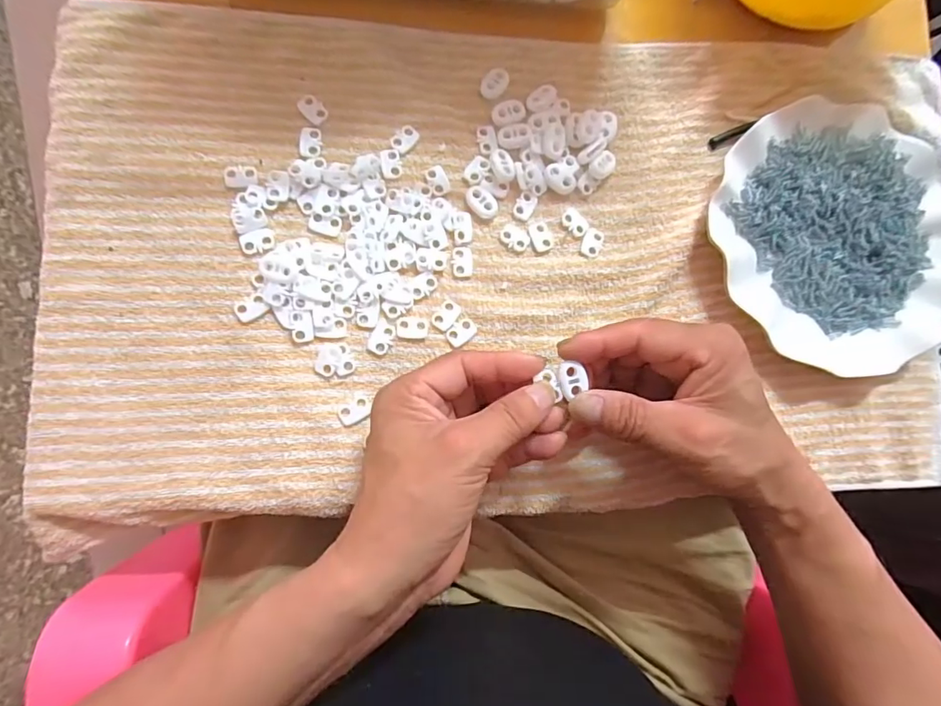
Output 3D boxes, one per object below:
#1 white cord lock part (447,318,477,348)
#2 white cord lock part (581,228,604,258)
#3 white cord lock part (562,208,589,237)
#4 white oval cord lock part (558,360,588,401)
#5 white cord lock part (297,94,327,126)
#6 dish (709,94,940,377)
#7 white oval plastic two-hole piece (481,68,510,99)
[{"bbox_3d":[-0.005,-0.013,0.302,0.018,0.004,0.012,-38,91,-10],"label":"white cord lock part"},{"bbox_3d":[0.079,-0.072,0.322,0.012,0.004,0.019,21,82,-6],"label":"white cord lock part"},{"bbox_3d":[0.068,-0.085,0.321,0.018,0.004,0.013,42,81,-3],"label":"white cord lock part"},{"bbox_3d":[0.054,0.014,0.262,0.014,0.004,0.018,-18,88,-9],"label":"white oval cord lock part"},{"bbox_3d":[-0.096,-0.149,0.303,0.013,0.004,0.019,-45,92,-9],"label":"white cord lock part"},{"bbox_3d":[0.256,-0.087,0.339,0.180,0.019,0.189,1,85,-8],"label":"dish"},{"bbox_3d":[0.016,-0.174,0.322,0.014,0.004,0.021,33,81,-4],"label":"white oval plastic two-hole piece"}]

